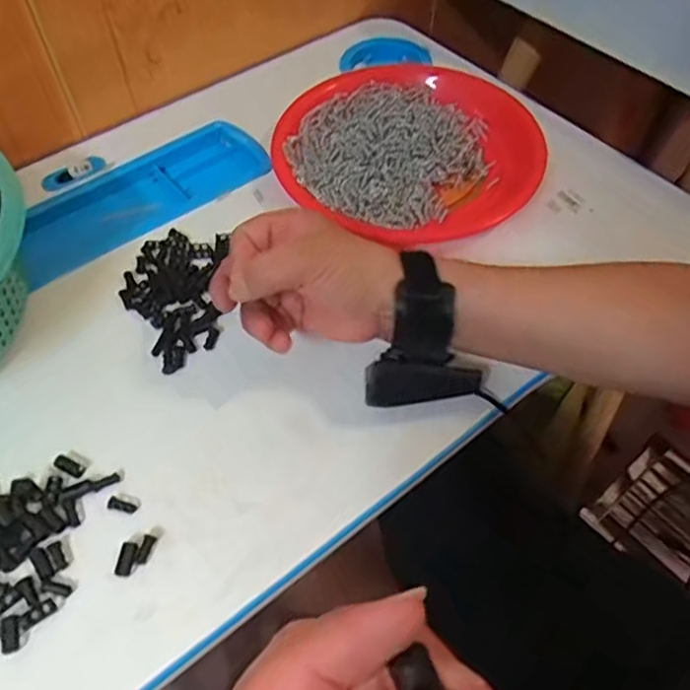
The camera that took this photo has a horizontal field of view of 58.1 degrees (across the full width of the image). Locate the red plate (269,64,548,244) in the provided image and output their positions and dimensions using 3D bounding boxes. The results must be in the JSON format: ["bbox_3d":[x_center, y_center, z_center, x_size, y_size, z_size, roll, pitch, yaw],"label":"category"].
[{"bbox_3d":[0.049,-0.175,0.540,0.220,0.028,0.206,0,54,0],"label":"red plate"}]

